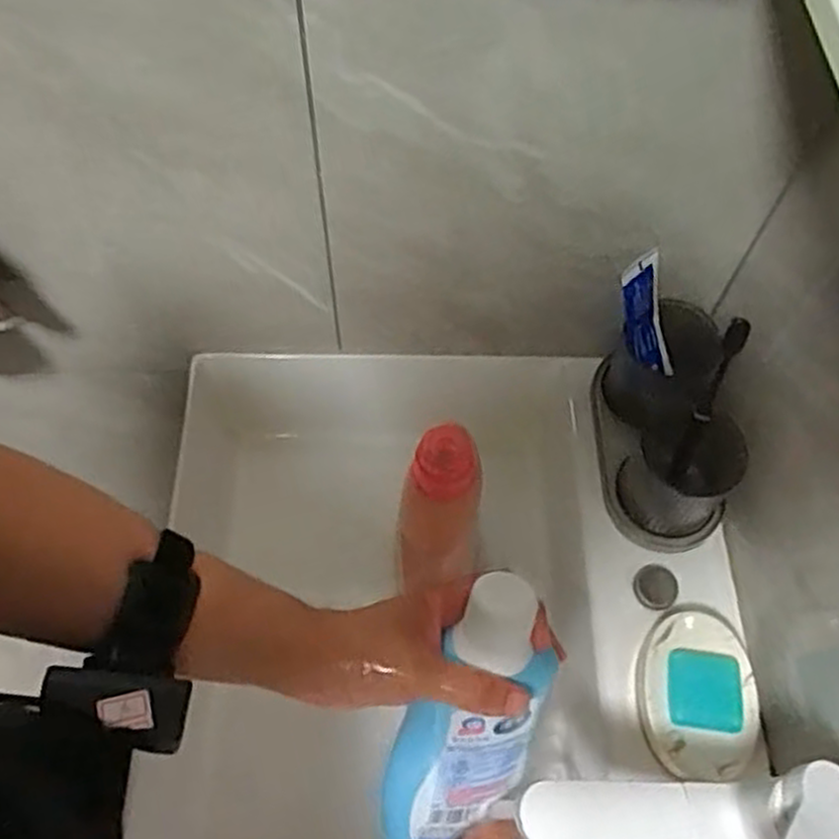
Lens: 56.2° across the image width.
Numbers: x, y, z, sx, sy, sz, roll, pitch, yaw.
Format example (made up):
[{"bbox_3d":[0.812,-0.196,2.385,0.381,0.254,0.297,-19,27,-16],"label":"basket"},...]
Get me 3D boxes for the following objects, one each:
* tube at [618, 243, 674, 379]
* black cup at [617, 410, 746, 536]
[{"bbox_3d":[0.186,-0.085,0.648,0.039,0.108,0.024,-34,36,-18],"label":"tube"},{"bbox_3d":[0.212,0.043,0.641,0.080,0.088,0.083,1,61,-1],"label":"black cup"}]

